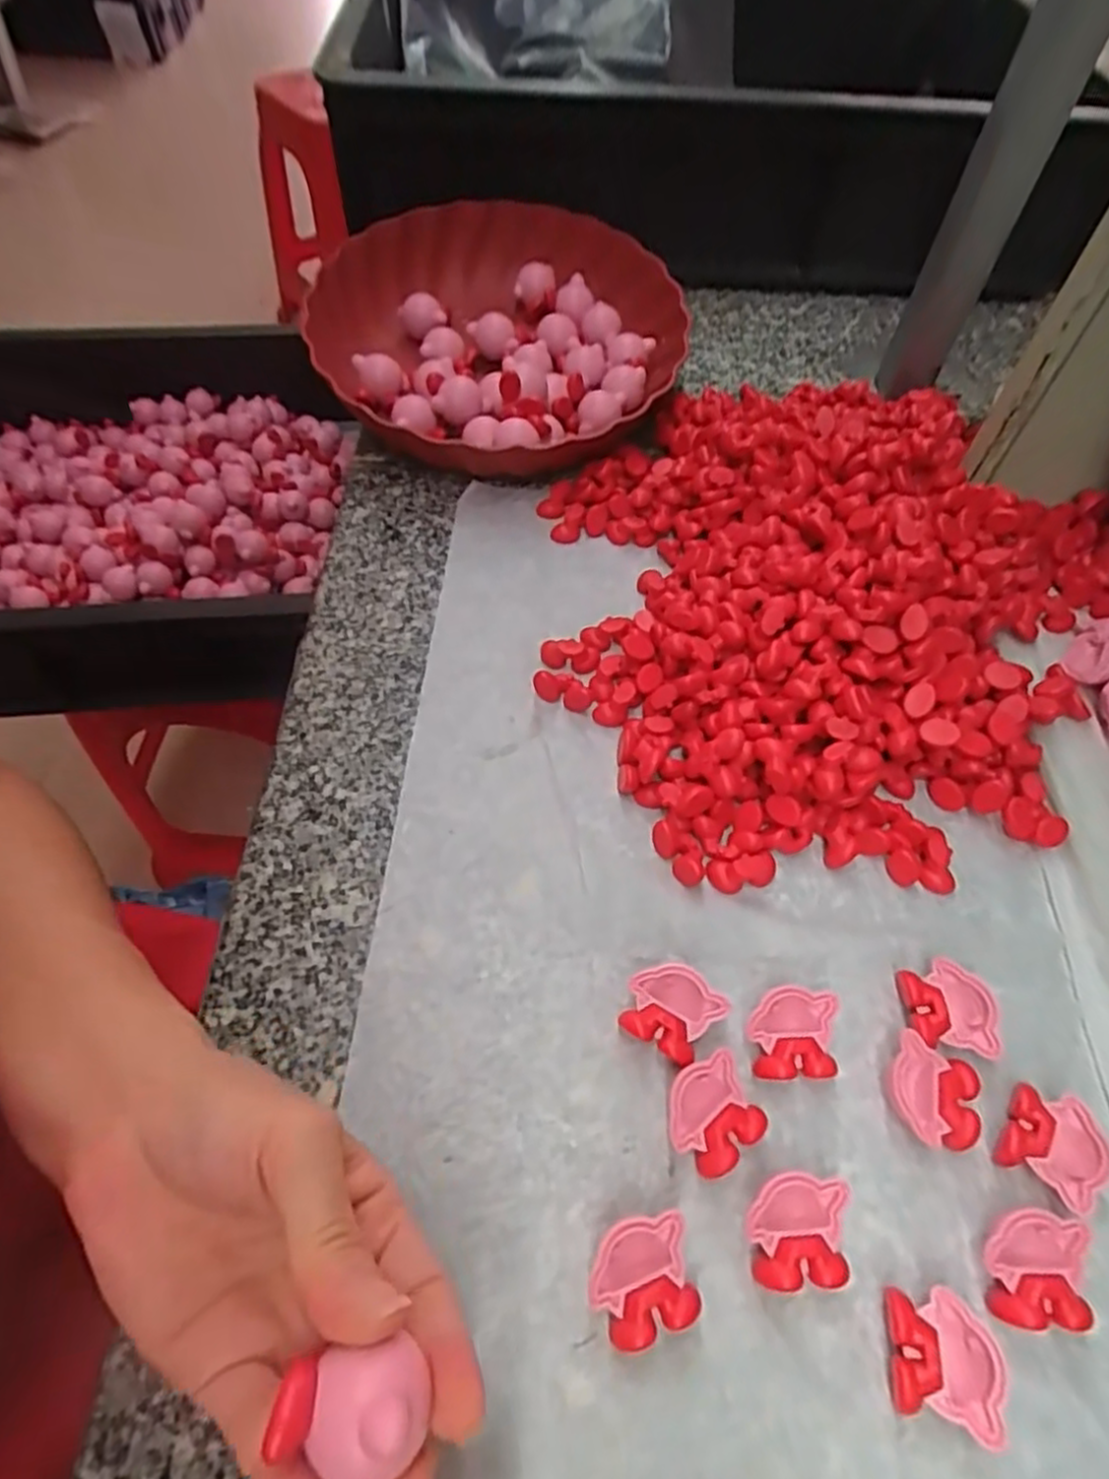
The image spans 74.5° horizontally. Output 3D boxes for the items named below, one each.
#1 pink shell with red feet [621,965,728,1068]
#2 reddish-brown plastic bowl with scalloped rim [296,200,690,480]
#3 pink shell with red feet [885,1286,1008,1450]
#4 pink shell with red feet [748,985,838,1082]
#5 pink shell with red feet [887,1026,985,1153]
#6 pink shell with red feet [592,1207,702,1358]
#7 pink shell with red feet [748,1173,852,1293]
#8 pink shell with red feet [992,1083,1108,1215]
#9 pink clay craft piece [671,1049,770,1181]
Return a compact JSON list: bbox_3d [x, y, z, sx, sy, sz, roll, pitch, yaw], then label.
[{"bbox_3d":[0.046,0.109,0.291,0.035,0.016,0.032,29,62,16],"label":"pink shell with red feet"},{"bbox_3d":[-0.038,-0.275,0.499,0.239,0.064,0.244,1,58,-1],"label":"reddish-brown plastic bowl with scalloped rim"},{"bbox_3d":[0.125,0.200,0.237,0.032,0.015,0.035,12,58,6],"label":"pink shell with red feet"},{"bbox_3d":[0.094,0.117,0.288,0.032,0.016,0.033,5,58,2],"label":"pink shell with red feet"},{"bbox_3d":[0.144,0.135,0.281,0.032,0.013,0.036,9,58,5],"label":"pink shell with red feet"},{"bbox_3d":[0.029,0.182,0.246,0.034,0.015,0.033,-11,59,-8],"label":"pink shell with red feet"},{"bbox_3d":[0.084,0.172,0.254,0.033,0.016,0.033,3,58,1],"label":"pink shell with red feet"},{"bbox_3d":[0.183,0.149,0.270,0.030,0.015,0.036,28,61,15],"label":"pink shell with red feet"},{"bbox_3d":[0.059,0.140,0.273,0.035,0.017,0.033,-35,65,-21],"label":"pink clay craft piece"}]

